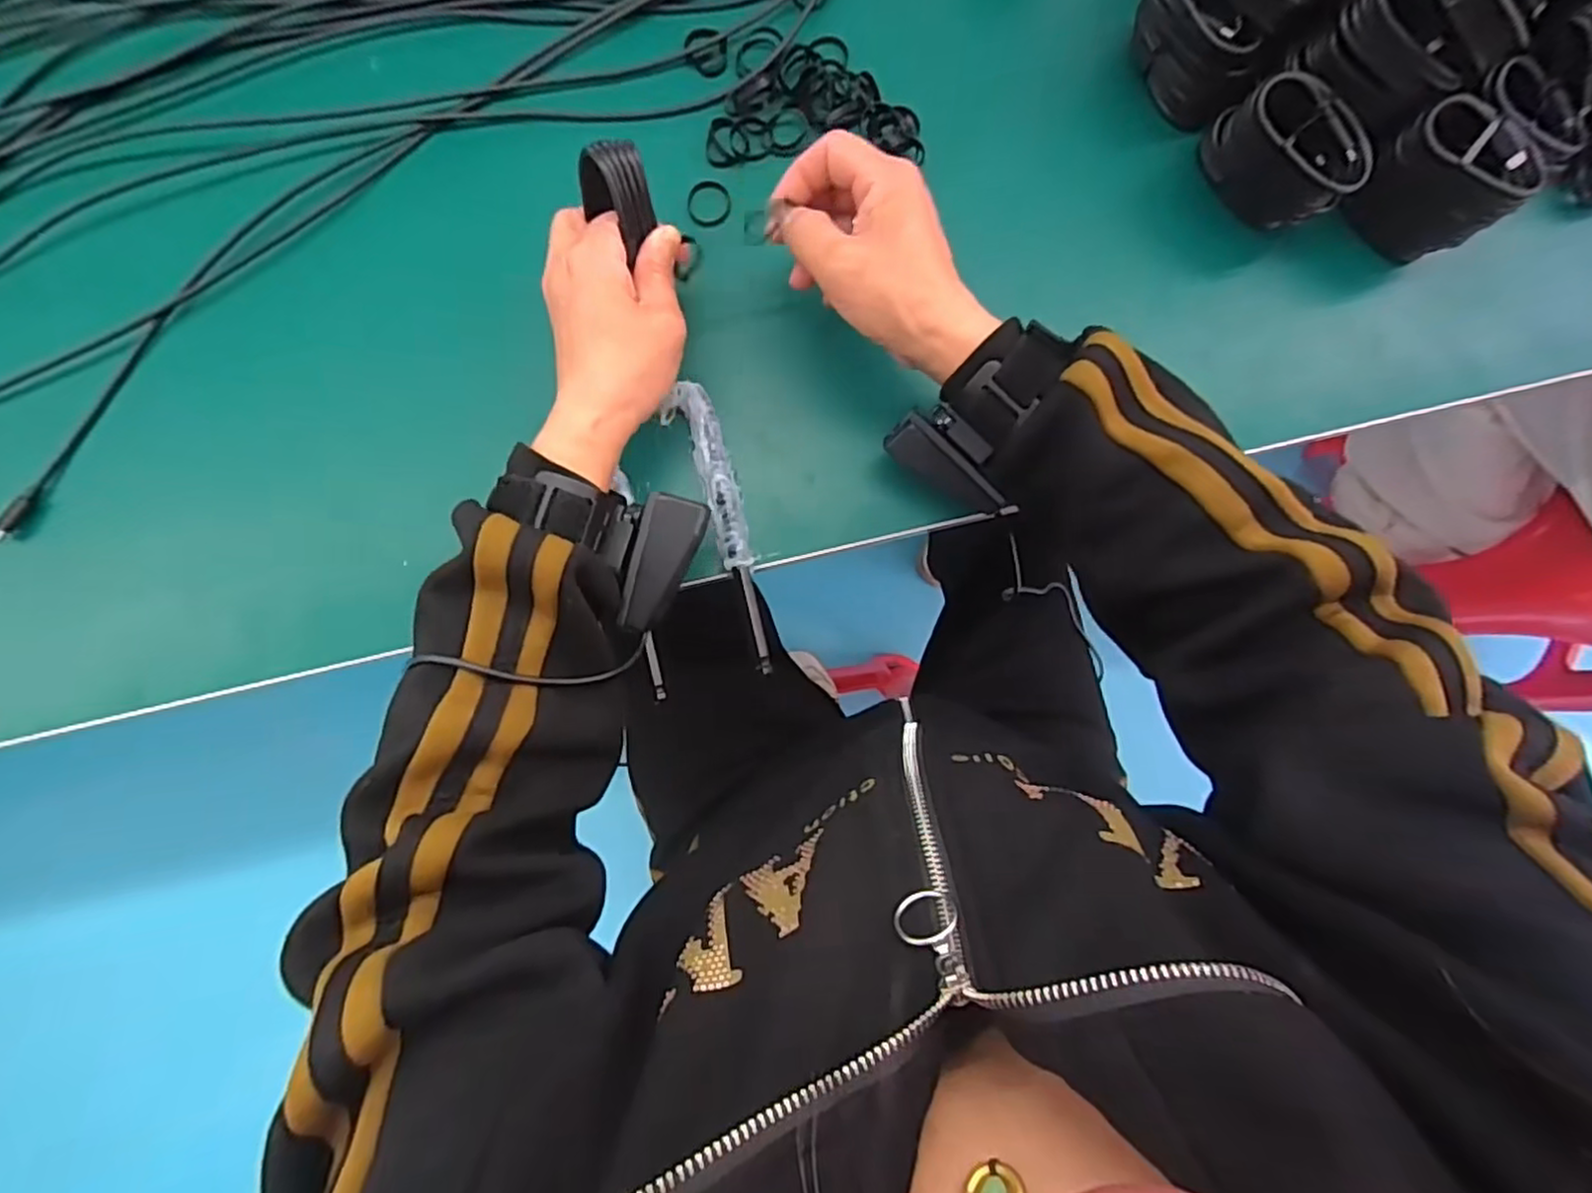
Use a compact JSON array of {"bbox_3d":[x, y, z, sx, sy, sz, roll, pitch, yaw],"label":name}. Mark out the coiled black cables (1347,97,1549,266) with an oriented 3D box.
[{"bbox_3d":[0.362,-0.235,0.400,0.070,0.082,0.034,29,86,-1],"label":"coiled black cables"}]

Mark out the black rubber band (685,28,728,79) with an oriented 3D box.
[{"bbox_3d":[-0.054,-0.333,0.425,0.024,0.007,0.027,-37,89,-4],"label":"black rubber band"}]

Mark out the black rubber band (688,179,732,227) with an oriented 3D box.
[{"bbox_3d":[-0.052,-0.237,0.419,0.026,0.004,0.028,1,87,-3],"label":"black rubber band"}]

